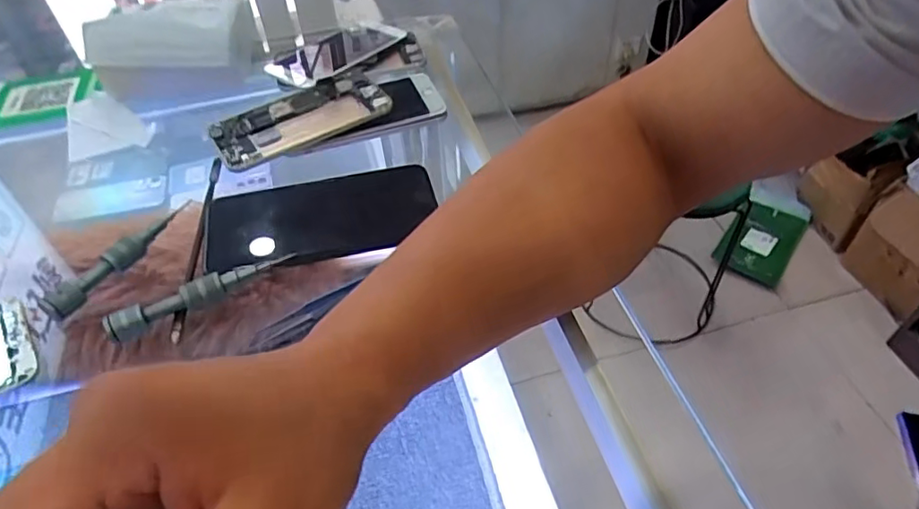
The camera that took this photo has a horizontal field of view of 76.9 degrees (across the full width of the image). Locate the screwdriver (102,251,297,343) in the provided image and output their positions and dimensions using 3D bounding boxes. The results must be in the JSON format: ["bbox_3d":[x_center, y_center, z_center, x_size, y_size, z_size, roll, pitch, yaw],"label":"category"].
[{"bbox_3d":[-0.154,0.022,0.347,0.108,0.012,0.013,-24,51,-19],"label":"screwdriver"}]

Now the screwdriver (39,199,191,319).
[{"bbox_3d":[-0.217,-0.001,0.372,0.011,0.016,0.105,23,53,22],"label":"screwdriver"}]

